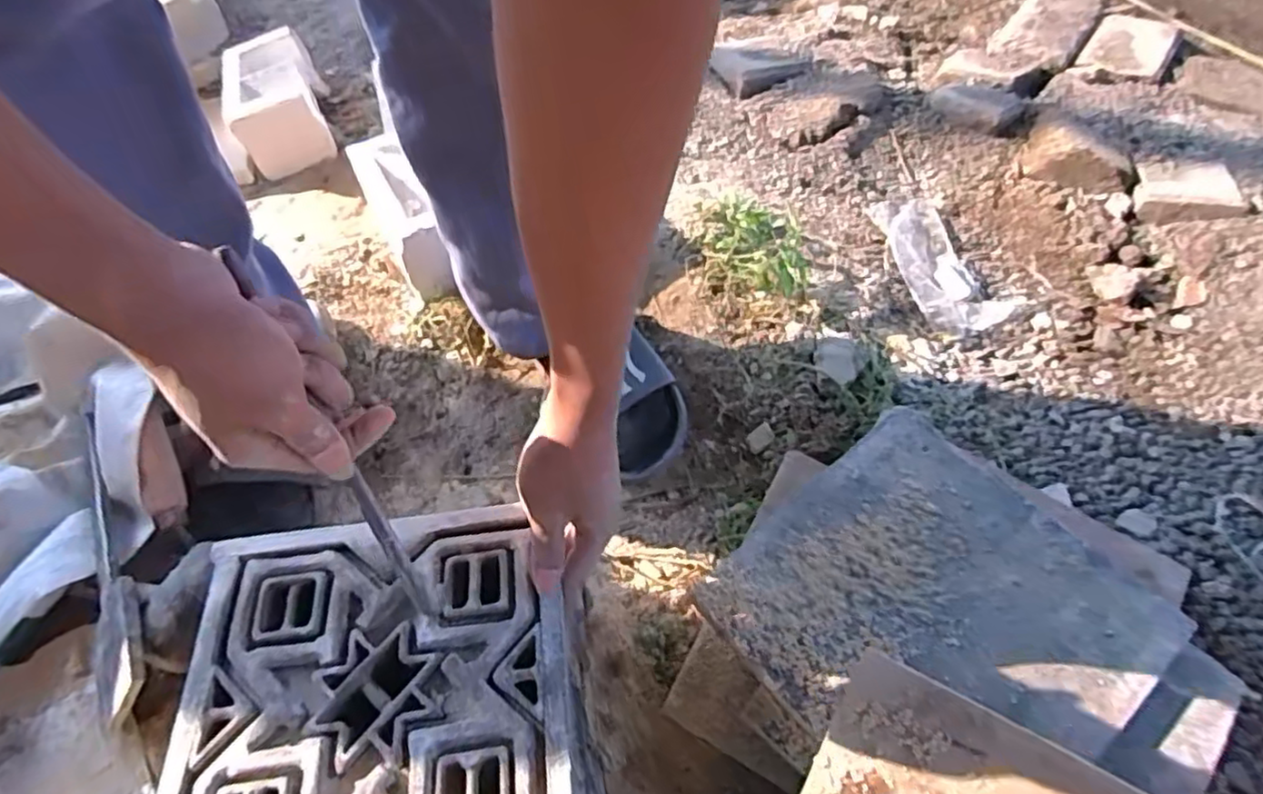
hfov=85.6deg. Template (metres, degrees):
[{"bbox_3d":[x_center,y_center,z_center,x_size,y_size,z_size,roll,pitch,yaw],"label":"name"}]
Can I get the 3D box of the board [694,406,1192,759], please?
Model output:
[{"bbox_3d":[0.211,0.144,0.487,0.247,0.013,0.253,-36,62,-21],"label":"board"}]

